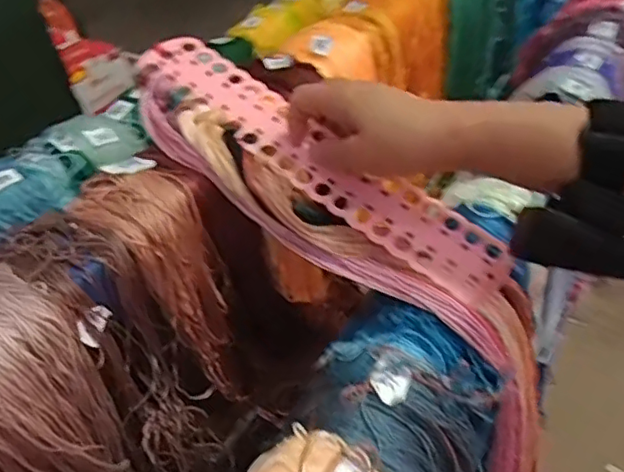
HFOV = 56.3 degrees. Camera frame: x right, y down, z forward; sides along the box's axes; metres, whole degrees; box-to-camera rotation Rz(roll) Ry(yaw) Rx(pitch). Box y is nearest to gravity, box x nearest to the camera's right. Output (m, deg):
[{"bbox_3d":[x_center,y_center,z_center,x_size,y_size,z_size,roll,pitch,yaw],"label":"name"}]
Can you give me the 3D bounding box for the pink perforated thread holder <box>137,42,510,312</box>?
[{"bbox_3d":[0.000,-0.055,0.394,0.291,0.008,0.057,37,56,14],"label":"pink perforated thread holder"}]

